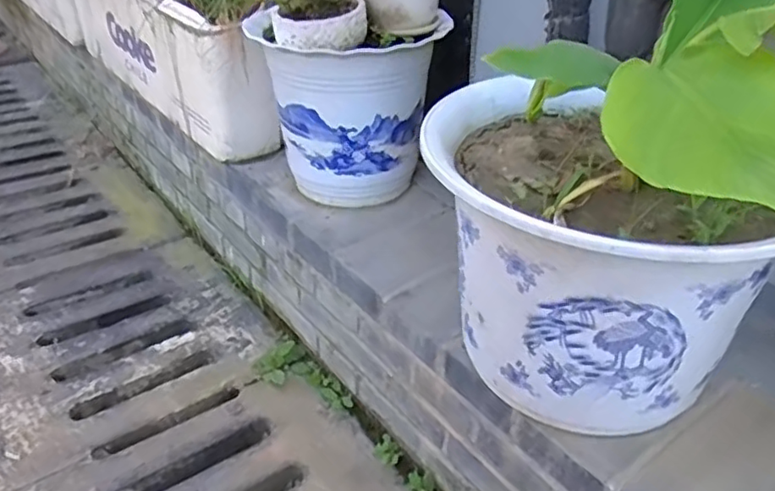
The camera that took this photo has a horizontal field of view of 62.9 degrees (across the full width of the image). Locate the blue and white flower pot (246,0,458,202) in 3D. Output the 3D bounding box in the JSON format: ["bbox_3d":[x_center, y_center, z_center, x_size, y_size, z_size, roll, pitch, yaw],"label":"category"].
[{"bbox_3d":[-0.065,-0.220,1.027,0.241,0.257,0.231,2,34,-1],"label":"blue and white flower pot"}]

